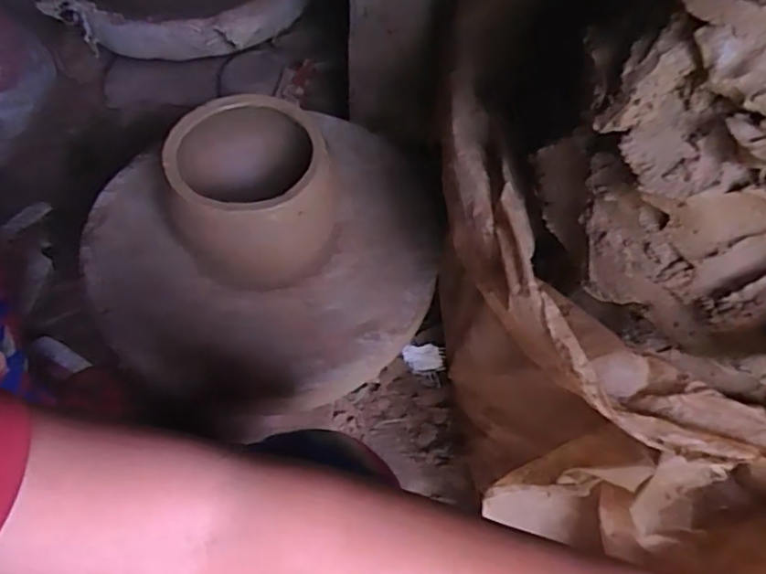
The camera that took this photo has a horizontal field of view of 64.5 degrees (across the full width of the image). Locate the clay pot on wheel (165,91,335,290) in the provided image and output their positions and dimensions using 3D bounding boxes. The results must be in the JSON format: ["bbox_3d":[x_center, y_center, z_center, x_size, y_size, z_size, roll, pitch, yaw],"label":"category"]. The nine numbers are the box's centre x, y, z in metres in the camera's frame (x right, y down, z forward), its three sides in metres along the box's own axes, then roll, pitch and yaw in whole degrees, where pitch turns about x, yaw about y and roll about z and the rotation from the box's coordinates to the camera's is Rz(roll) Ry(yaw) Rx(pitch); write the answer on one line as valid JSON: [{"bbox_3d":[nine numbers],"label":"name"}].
[{"bbox_3d":[-0.121,-0.085,0.567,0.141,0.121,0.138,0,58,0],"label":"clay pot on wheel"}]

